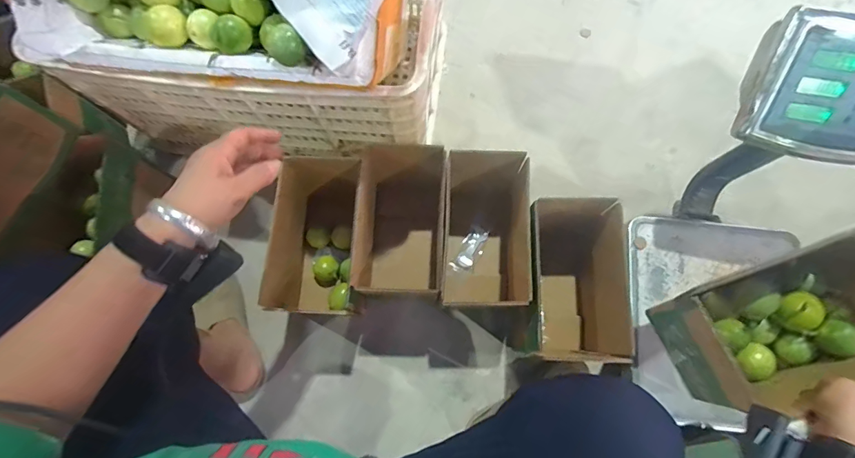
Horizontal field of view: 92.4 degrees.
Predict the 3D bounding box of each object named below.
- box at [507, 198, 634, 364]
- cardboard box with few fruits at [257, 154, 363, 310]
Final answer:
[{"bbox_3d":[0.225,0.087,0.701,0.142,0.225,0.241,6,75,3],"label":"box"},{"bbox_3d":[-0.175,0.021,0.724,0.138,0.257,0.220,3,75,2],"label":"cardboard box with few fruits"}]

